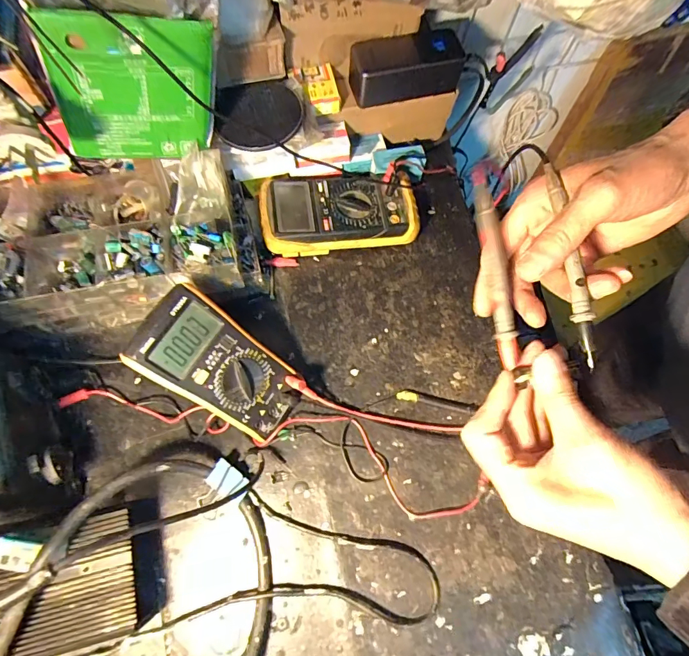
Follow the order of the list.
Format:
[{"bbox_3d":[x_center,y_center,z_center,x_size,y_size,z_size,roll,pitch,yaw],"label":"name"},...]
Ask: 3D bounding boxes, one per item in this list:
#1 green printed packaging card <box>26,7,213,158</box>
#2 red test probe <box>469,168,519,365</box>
[{"bbox_3d":[-0.177,-0.199,0.356,0.121,0.135,0.009,-13,74,-24],"label":"green printed packaging card"},{"bbox_3d":[0.103,-0.045,0.288,0.012,0.015,0.141,-7,82,-3],"label":"red test probe"}]

